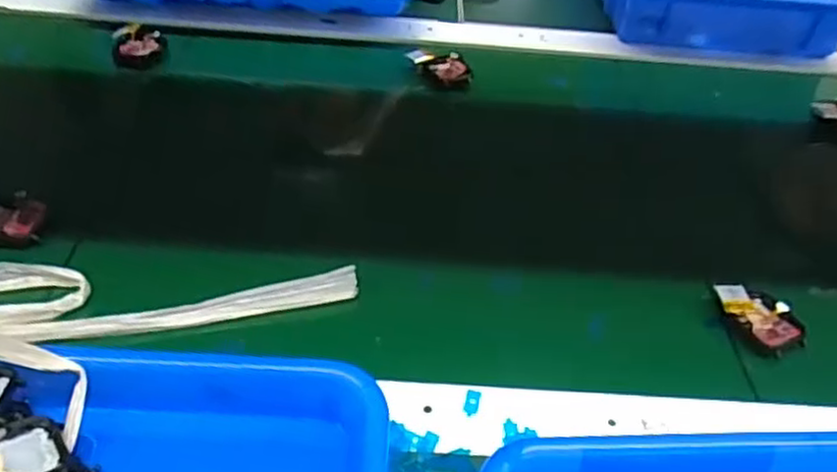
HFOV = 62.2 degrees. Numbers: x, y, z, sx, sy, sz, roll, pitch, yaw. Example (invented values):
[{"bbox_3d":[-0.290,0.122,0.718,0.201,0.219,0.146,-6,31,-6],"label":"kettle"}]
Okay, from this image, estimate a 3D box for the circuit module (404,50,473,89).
[{"bbox_3d":[0.020,-0.153,0.635,0.062,0.018,0.032,24,47,20],"label":"circuit module"}]

